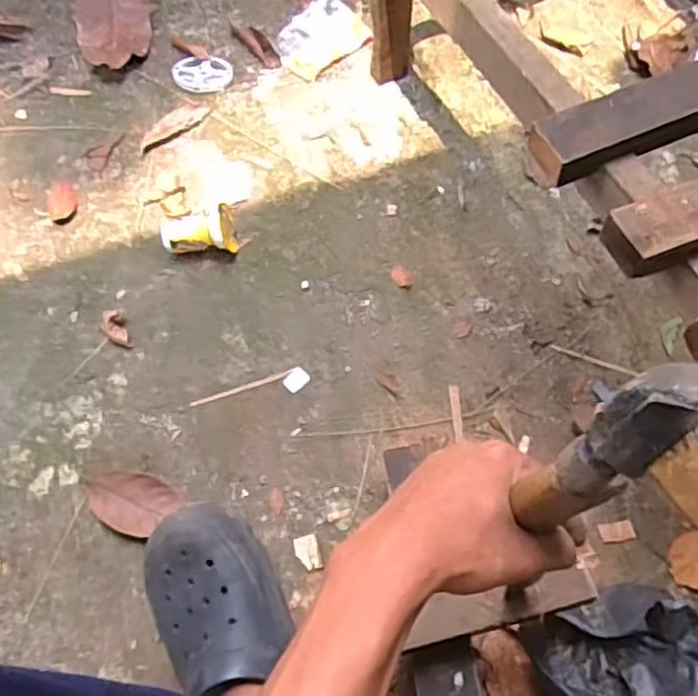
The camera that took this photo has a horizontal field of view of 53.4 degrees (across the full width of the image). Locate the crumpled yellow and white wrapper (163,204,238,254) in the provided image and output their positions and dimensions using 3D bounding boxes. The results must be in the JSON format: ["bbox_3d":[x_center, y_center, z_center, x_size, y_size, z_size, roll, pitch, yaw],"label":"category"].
[{"bbox_3d":[-0.216,-0.173,0.984,0.116,0.057,0.073,2,65,4],"label":"crumpled yellow and white wrapper"}]

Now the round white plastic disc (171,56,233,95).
[{"bbox_3d":[-0.244,-0.459,1.161,0.098,0.008,0.089,-3,62,-12],"label":"round white plastic disc"}]

